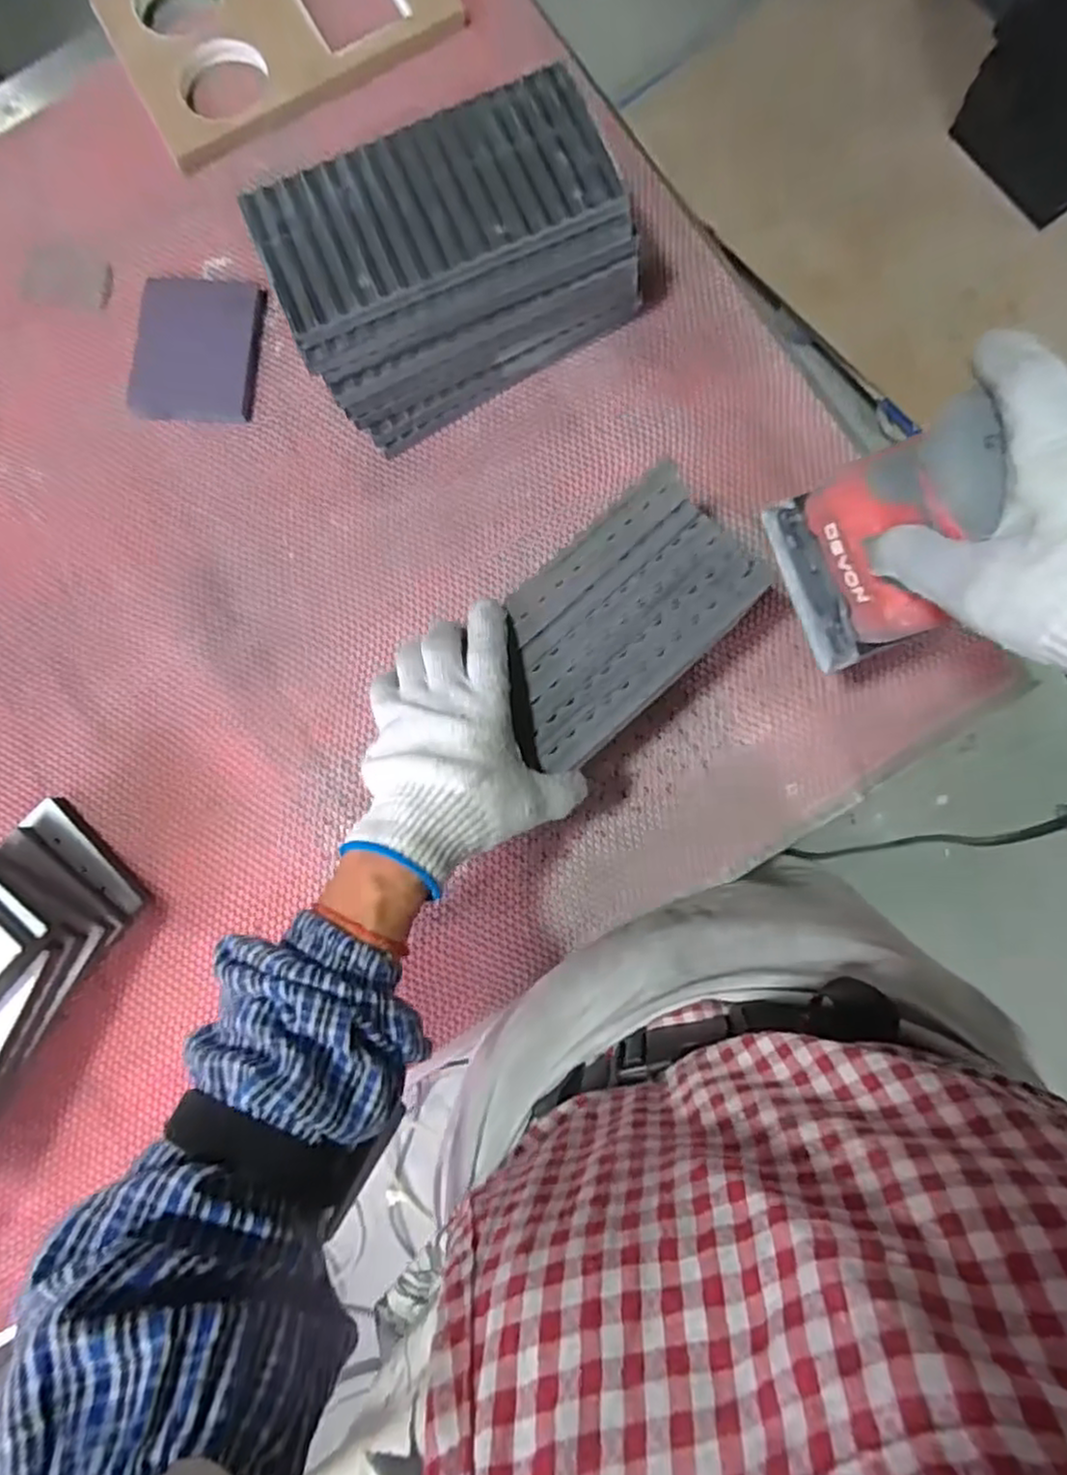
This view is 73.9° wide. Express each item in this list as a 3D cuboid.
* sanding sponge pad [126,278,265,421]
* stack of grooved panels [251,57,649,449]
[{"bbox_3d":[-0.285,-0.327,0.599,0.105,0.011,0.127,6,83,4],"label":"sanding sponge pad"},{"bbox_3d":[-0.065,-0.352,0.544,0.253,0.133,0.144,-27,82,-1],"label":"stack of grooved panels"}]

